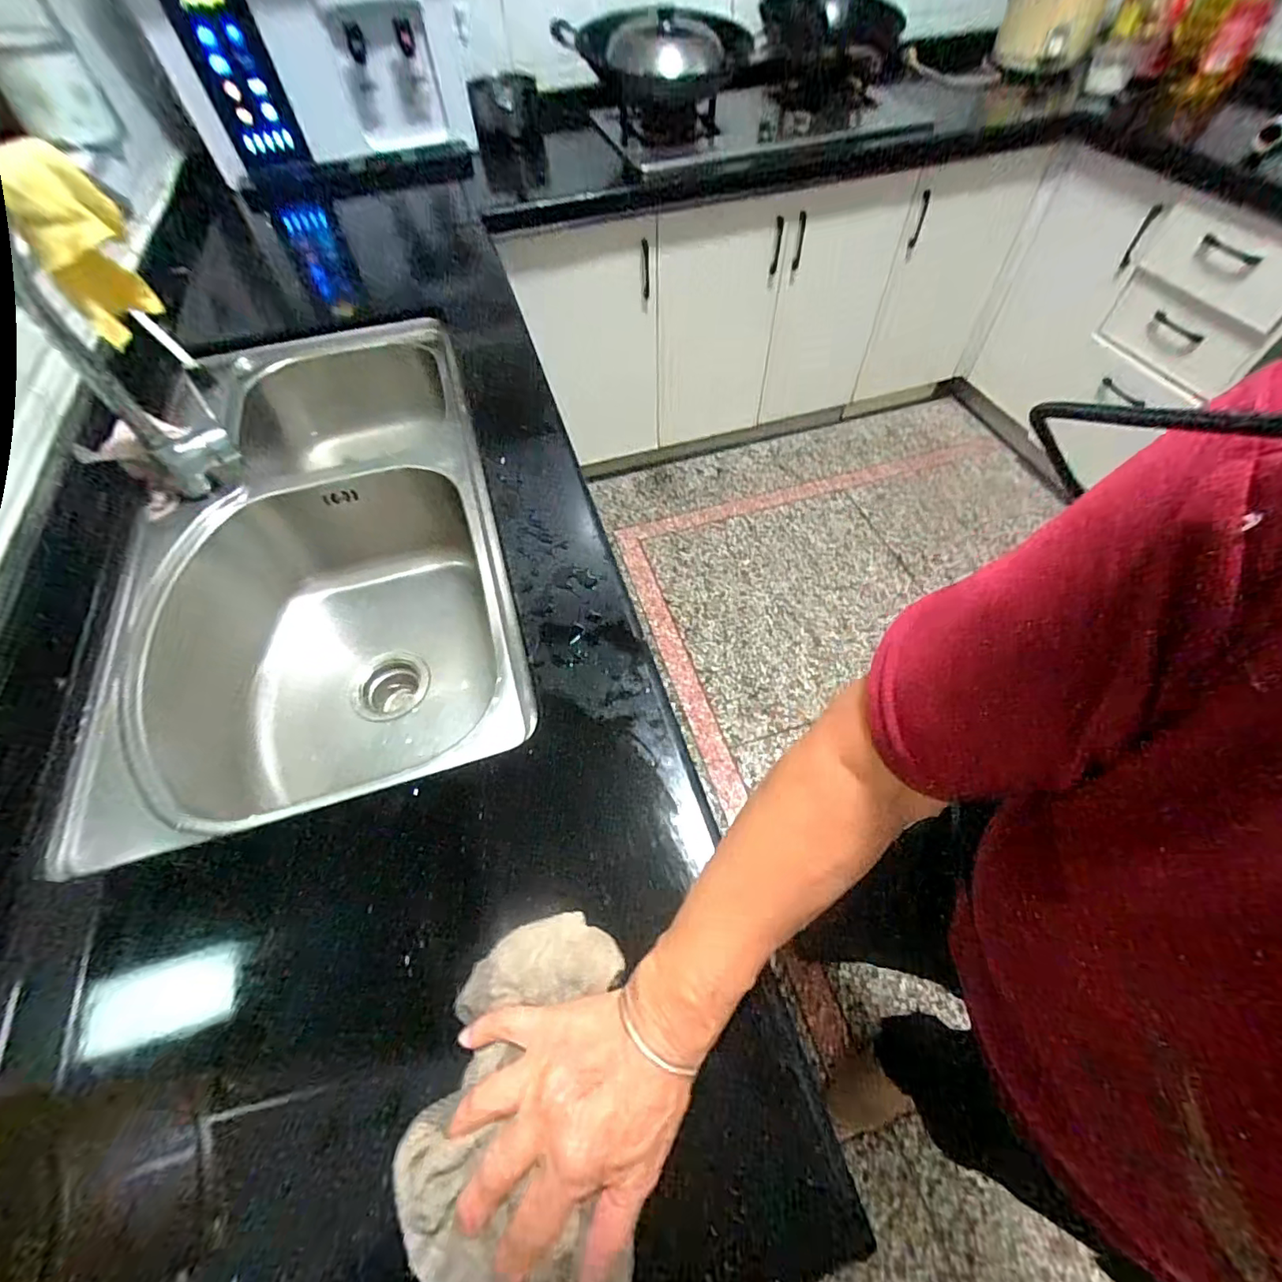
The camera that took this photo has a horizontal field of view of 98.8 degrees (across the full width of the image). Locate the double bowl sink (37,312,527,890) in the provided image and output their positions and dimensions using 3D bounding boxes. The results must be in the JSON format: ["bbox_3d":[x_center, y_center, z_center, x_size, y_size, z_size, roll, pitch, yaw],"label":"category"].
[{"bbox_3d":[-0.422,-0.118,0.793,0.431,0.241,0.812,-17,57,-7],"label":"double bowl sink"}]

